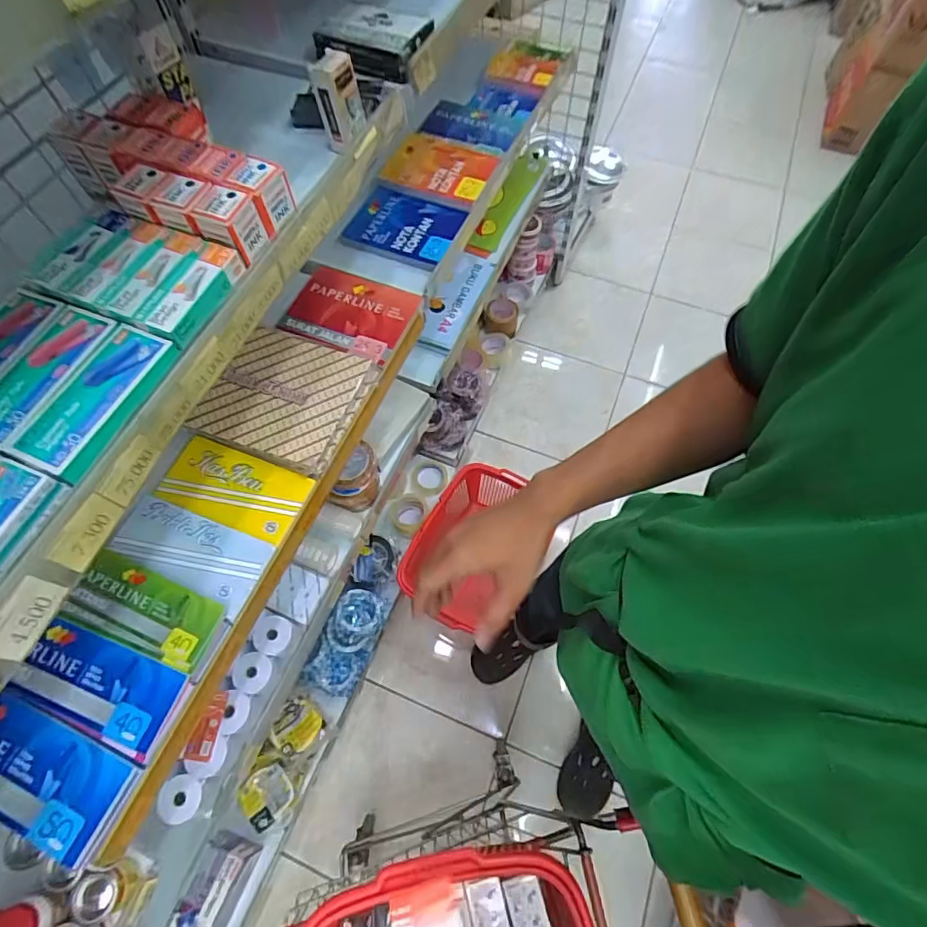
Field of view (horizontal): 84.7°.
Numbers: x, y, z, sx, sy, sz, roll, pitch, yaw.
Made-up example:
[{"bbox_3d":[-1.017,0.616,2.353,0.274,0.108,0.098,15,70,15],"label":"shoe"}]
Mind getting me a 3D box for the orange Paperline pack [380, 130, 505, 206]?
[{"bbox_3d":[-0.043,-0.603,1.036,0.209,0.026,0.163,21,65,10],"label":"orange Paperline pack"}]

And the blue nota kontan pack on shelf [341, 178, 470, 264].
[{"bbox_3d":[-0.108,-0.462,0.976,0.198,0.032,0.153,18,65,9],"label":"blue nota kontan pack on shelf"}]

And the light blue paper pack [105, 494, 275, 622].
[{"bbox_3d":[-0.365,0.114,0.681,0.203,0.017,0.093,21,65,10],"label":"light blue paper pack"}]

